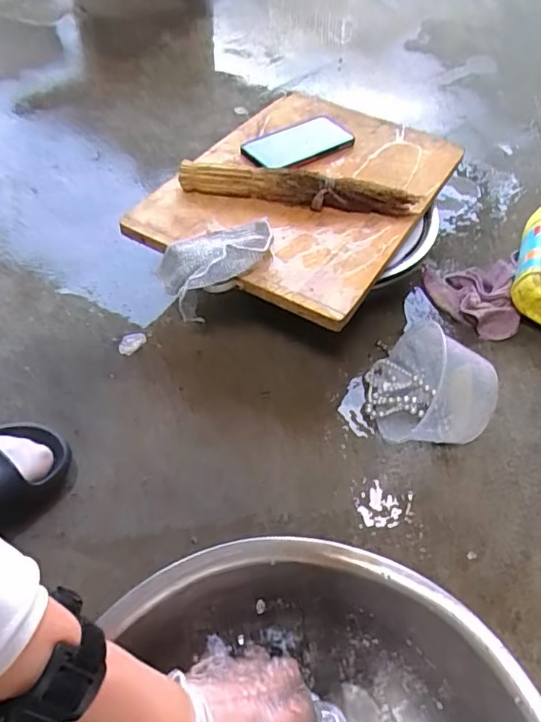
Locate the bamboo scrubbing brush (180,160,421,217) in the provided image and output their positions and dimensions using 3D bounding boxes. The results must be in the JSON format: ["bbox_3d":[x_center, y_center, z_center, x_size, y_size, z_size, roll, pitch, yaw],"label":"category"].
[{"bbox_3d":[0.040,-0.231,0.734,0.317,0.038,0.043,9,51,1],"label":"bamboo scrubbing brush"}]

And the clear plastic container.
[{"bbox_3d":[0.181,0.030,0.645,0.104,0.113,0.146,-10,52,-12],"label":"clear plastic container"}]

